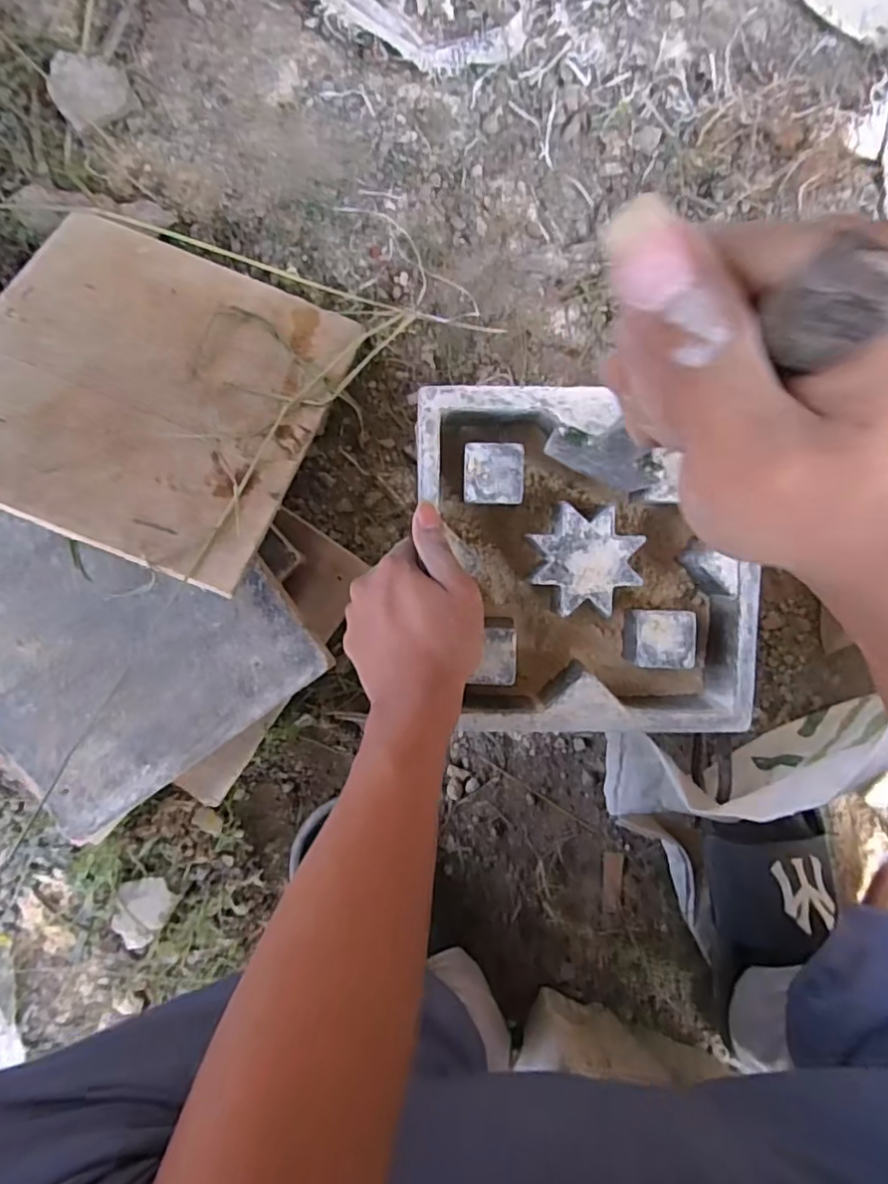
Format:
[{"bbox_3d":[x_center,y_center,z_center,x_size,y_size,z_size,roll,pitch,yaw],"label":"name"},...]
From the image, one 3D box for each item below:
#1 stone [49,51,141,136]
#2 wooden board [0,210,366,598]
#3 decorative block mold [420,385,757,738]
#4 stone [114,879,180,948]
[{"bbox_3d":[-0.277,-0.394,0.480,0.056,0.017,0.053,0,94,0],"label":"stone"},{"bbox_3d":[-0.215,-0.150,0.450,0.238,0.008,0.245,21,68,-6],"label":"wooden board"},{"bbox_3d":[0.098,-0.021,0.434,0.220,0.063,0.225,-1,96,0],"label":"decorative block mold"},{"bbox_3d":[-0.264,0.277,0.534,0.046,0.014,0.066,34,94,-2],"label":"stone"}]

